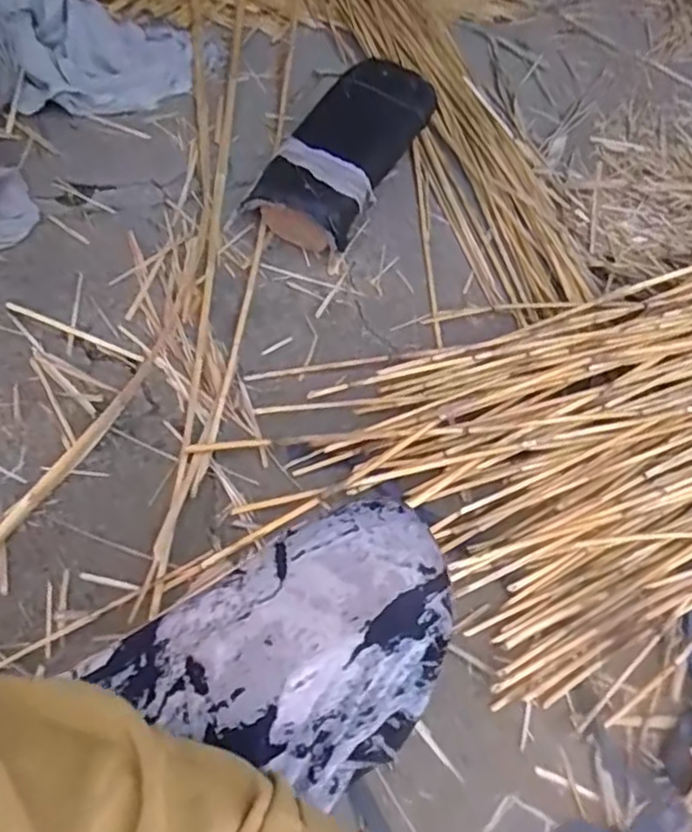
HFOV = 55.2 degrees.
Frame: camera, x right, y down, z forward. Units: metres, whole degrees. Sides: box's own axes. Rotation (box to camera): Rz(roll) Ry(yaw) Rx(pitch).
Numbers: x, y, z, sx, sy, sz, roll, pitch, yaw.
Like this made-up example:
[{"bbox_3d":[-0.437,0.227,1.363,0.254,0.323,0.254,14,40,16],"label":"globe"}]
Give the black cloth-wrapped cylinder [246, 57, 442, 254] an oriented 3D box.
[{"bbox_3d":[0.004,-0.437,1.100,0.172,0.138,0.399,28,55,9],"label":"black cloth-wrapped cylinder"}]

